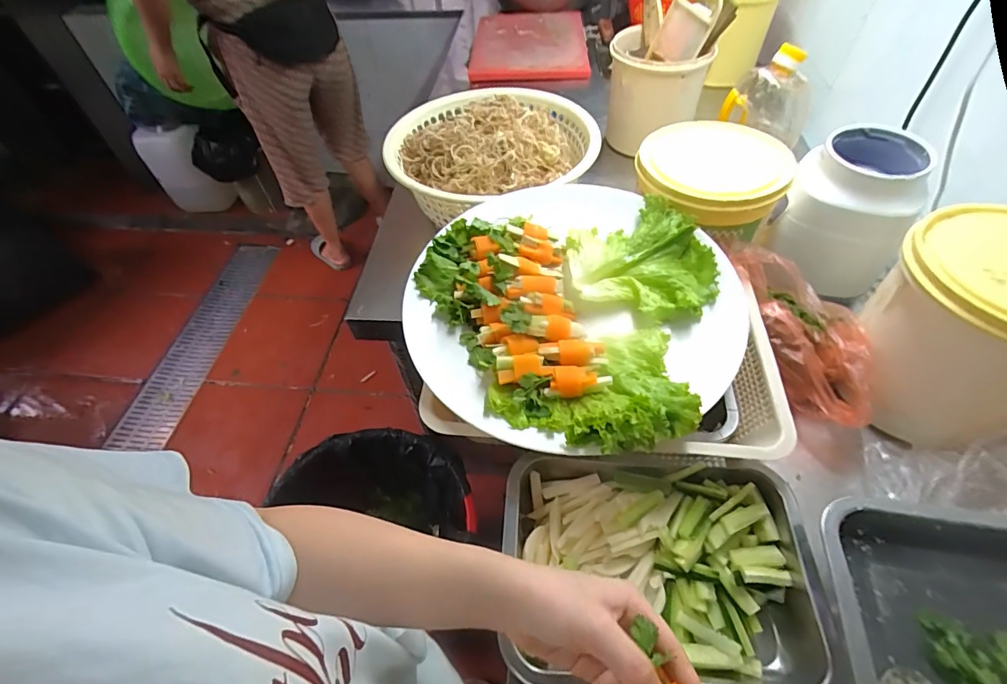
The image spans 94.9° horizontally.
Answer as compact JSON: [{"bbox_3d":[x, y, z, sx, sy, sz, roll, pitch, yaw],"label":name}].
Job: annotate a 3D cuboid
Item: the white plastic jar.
[{"bbox_3d":[0.455,-0.182,0.619,0.140,0.141,0.157,25,57,20],"label":"white plastic jar"}]

